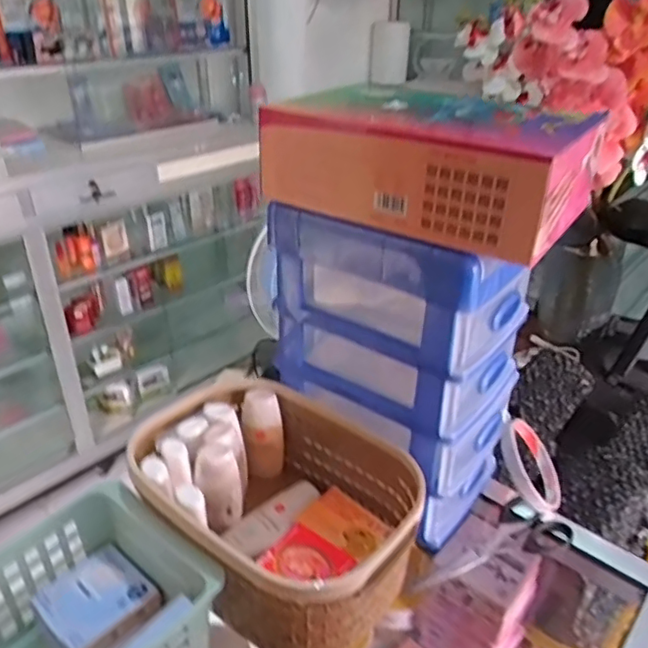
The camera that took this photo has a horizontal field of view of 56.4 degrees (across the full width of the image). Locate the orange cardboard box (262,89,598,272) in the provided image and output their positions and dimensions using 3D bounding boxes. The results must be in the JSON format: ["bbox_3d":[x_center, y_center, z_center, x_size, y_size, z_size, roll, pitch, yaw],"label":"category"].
[{"bbox_3d":[0.078,-0.121,0.444,0.208,0.070,0.137,20,35,30],"label":"orange cardboard box"}]

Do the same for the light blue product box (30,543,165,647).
[{"bbox_3d":[-0.164,0.200,0.437,0.069,0.015,0.069,24,37,35],"label":"light blue product box"}]

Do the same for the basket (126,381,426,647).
[{"bbox_3d":[-0.042,0.147,0.488,0.218,0.097,0.161,23,36,34],"label":"basket"}]

